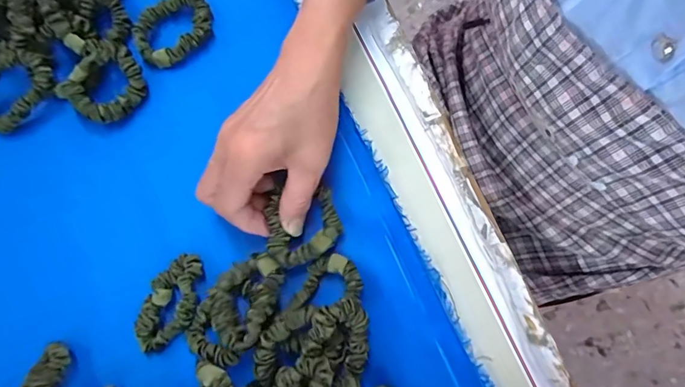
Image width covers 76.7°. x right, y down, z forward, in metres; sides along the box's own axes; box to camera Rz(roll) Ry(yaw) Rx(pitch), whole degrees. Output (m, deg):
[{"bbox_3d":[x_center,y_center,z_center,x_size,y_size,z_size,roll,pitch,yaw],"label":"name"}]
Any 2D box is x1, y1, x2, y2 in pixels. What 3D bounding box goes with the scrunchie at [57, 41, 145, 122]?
[{"bbox_3d":[-0.208,-0.097,0.378,0.060,0.023,0.065,0,75,1],"label":"scrunchie"}]

